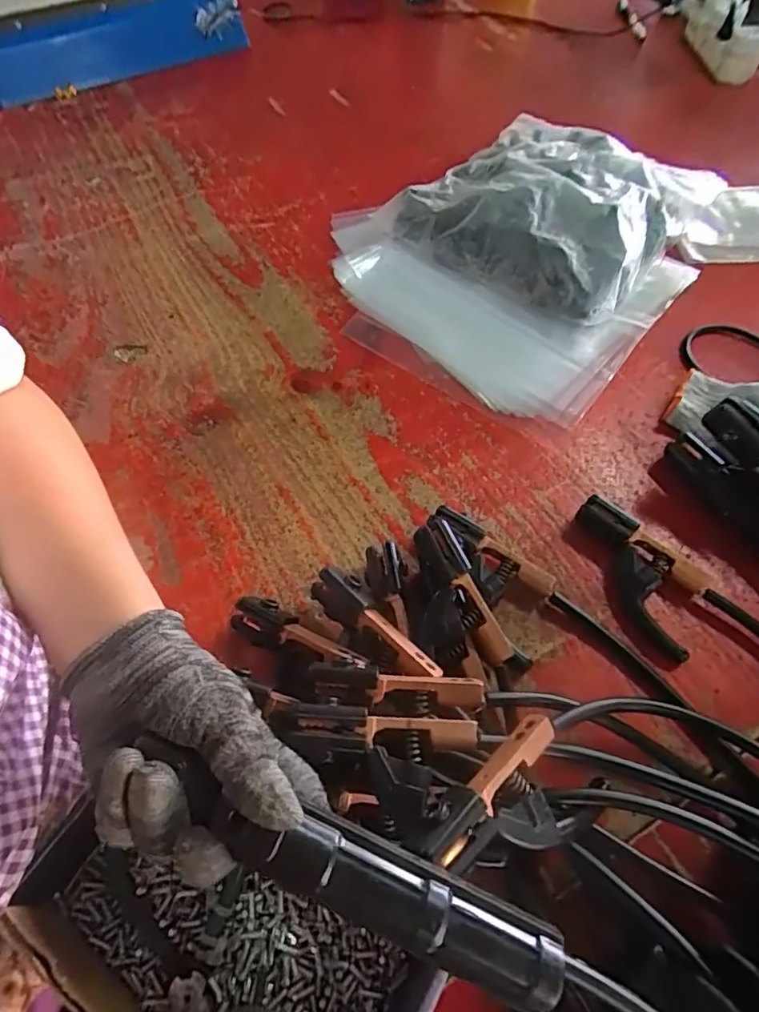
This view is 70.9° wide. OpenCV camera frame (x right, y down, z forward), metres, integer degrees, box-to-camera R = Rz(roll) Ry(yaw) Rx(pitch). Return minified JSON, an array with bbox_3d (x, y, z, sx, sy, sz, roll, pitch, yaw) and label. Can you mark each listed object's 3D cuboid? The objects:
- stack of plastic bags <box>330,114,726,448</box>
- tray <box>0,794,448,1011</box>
[{"bbox_3d":[0.153,-0.301,0.593,0.354,0.060,0.429,35,64,18],"label":"stack of plastic bags"},{"bbox_3d":[-0.084,0.235,0.279,0.205,0.049,0.104,27,62,14],"label":"tray"}]

